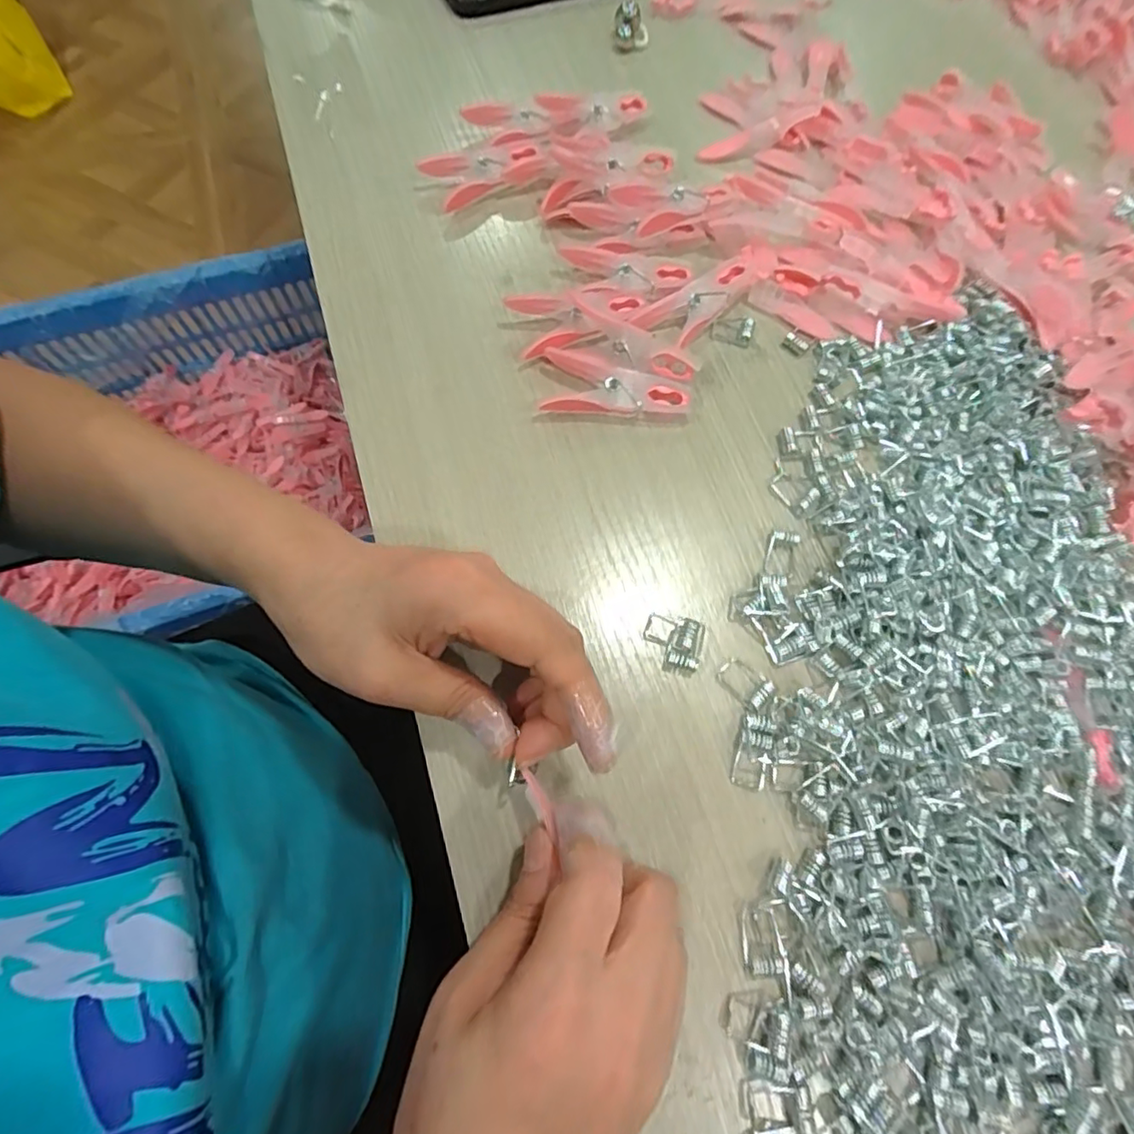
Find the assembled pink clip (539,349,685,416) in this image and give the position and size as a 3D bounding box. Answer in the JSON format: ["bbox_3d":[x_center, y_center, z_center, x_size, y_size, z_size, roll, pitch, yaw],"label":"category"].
[{"bbox_3d":[0.025,-0.097,0.303,0.074,0.012,0.036,-2,69,-4],"label":"assembled pink clip"}]

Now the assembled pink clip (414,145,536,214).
[{"bbox_3d":[-0.053,-0.243,0.350,0.064,0.016,0.033,-36,75,-15],"label":"assembled pink clip"}]

